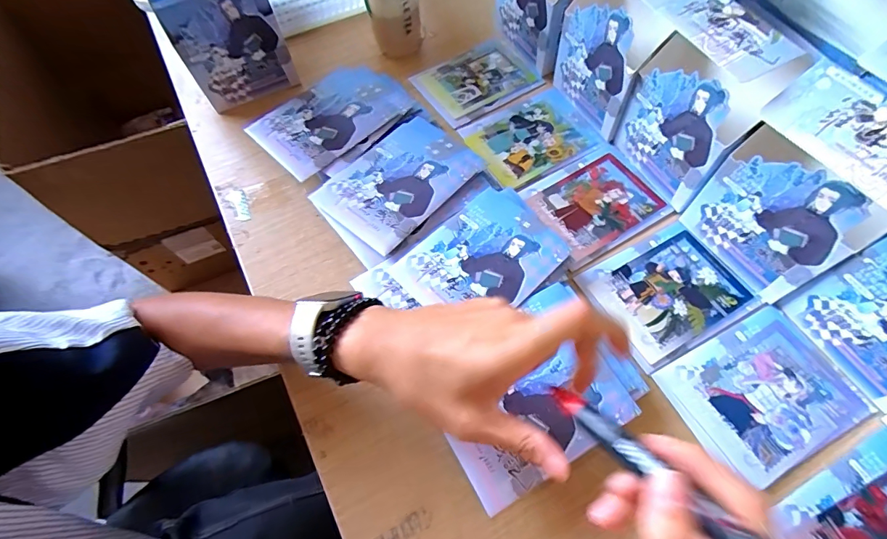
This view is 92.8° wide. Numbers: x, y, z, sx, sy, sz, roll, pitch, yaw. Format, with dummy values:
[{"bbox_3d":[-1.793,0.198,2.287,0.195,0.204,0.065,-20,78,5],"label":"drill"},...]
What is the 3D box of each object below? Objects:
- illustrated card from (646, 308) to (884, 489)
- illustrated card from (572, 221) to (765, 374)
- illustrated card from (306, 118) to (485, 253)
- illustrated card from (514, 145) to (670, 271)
[{"bbox_3d":[0.273,0.104,0.360,0.141,0.004,0.110,-26,64,-10],"label":"illustrated card"},{"bbox_3d":[0.215,0.021,0.409,0.135,0.004,0.108,-27,64,-10],"label":"illustrated card"},{"bbox_3d":[-0.045,-0.098,0.445,0.113,0.009,0.162,38,71,20],"label":"illustrated card"},{"bbox_3d":[0.161,-0.072,0.458,0.141,0.010,0.108,-28,65,-12],"label":"illustrated card"}]

